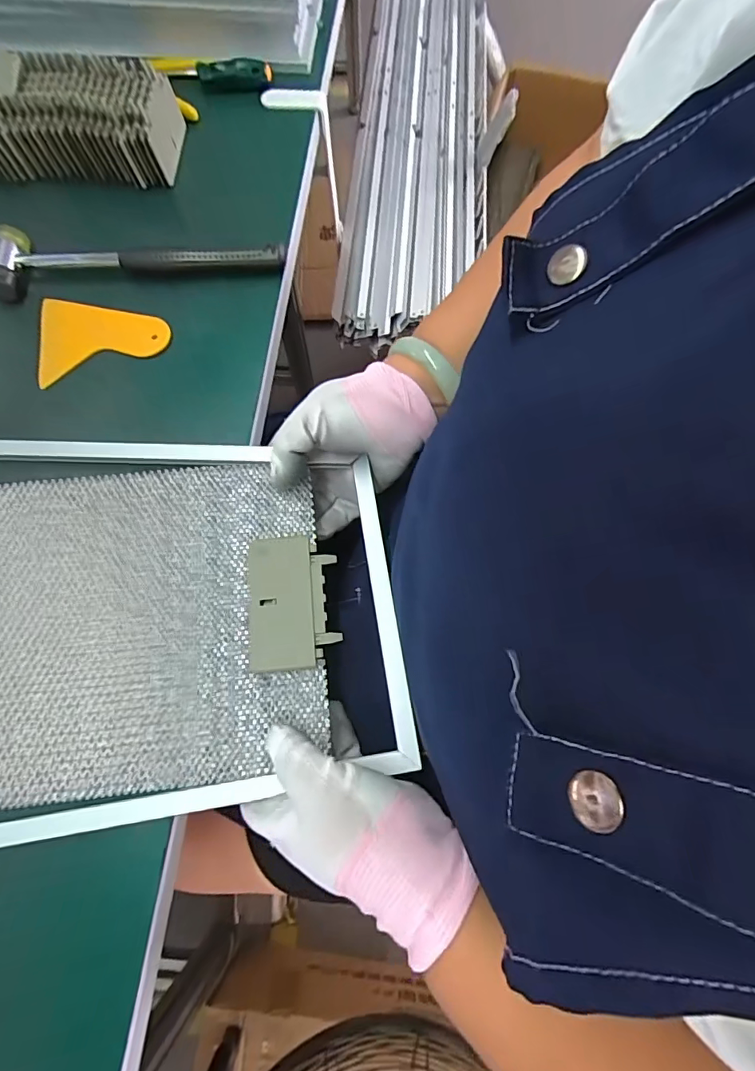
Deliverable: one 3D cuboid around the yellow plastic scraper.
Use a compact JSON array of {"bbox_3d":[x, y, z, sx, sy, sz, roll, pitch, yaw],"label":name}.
[{"bbox_3d":[-0.215,-0.160,0.384,0.096,0.010,0.073,-8,70,-7],"label":"yellow plastic scraper"}]

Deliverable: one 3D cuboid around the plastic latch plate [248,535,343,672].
[{"bbox_3d":[-0.055,0.041,0.314,0.054,0.007,0.085,-5,70,-2],"label":"plastic latch plate"}]

